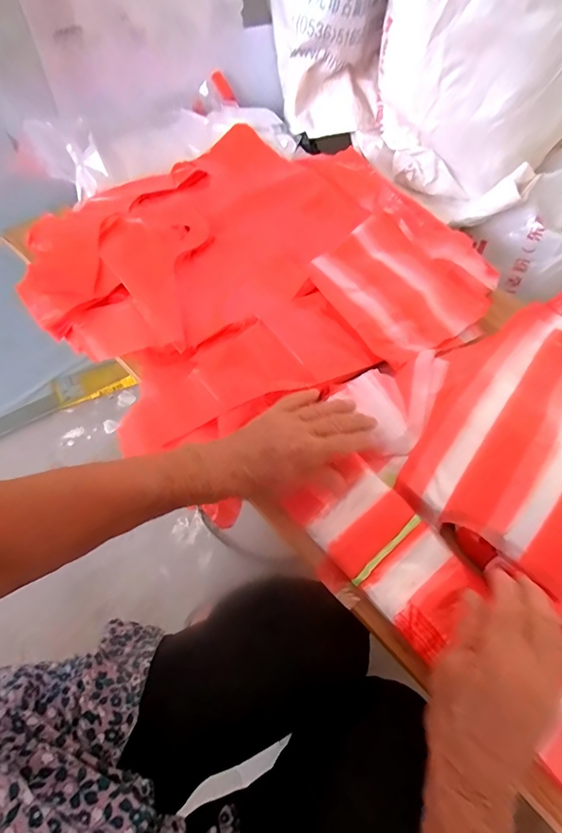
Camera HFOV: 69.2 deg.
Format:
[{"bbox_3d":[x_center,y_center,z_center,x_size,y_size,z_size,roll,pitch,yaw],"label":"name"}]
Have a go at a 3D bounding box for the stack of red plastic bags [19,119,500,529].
[{"bbox_3d":[-0.037,-0.203,0.539,0.505,0.048,0.492,-35,67,-22],"label":"stack of red plastic bags"}]

